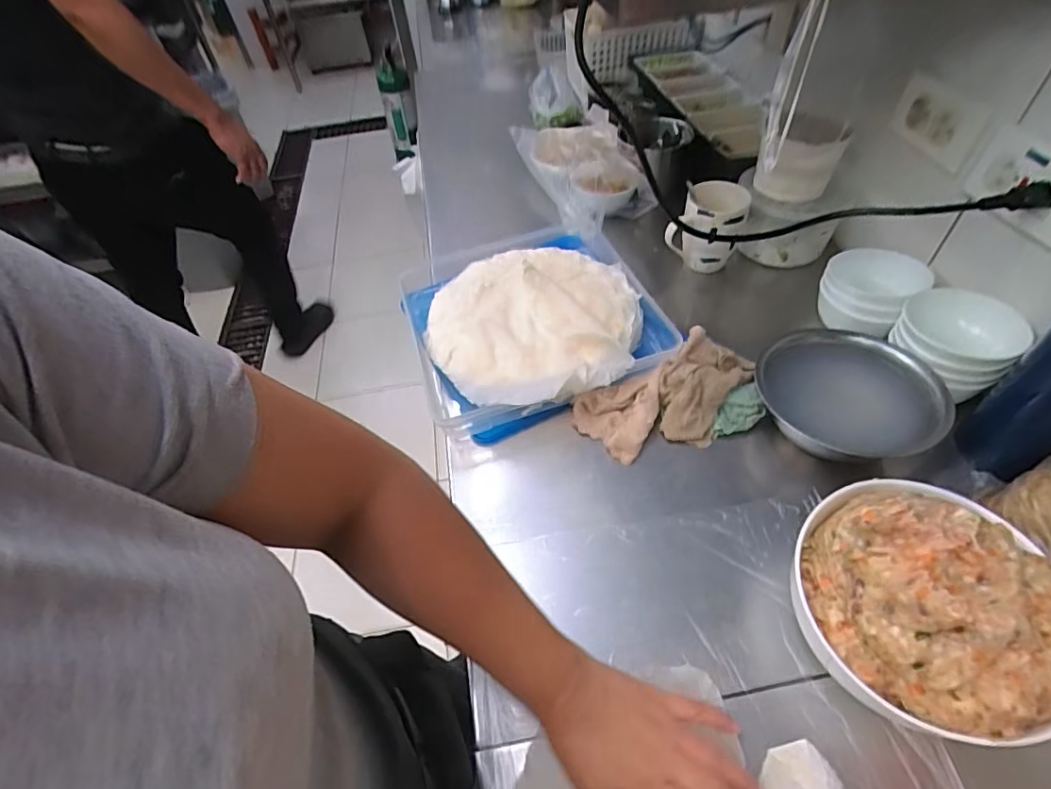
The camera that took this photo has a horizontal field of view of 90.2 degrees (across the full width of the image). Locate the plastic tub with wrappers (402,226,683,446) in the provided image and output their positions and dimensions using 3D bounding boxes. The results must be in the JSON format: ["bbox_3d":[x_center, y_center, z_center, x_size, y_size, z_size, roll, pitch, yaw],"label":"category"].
[{"bbox_3d":[0.014,-0.101,0.685,0.308,0.076,0.318,-19,51,-10],"label":"plastic tub with wrappers"}]

